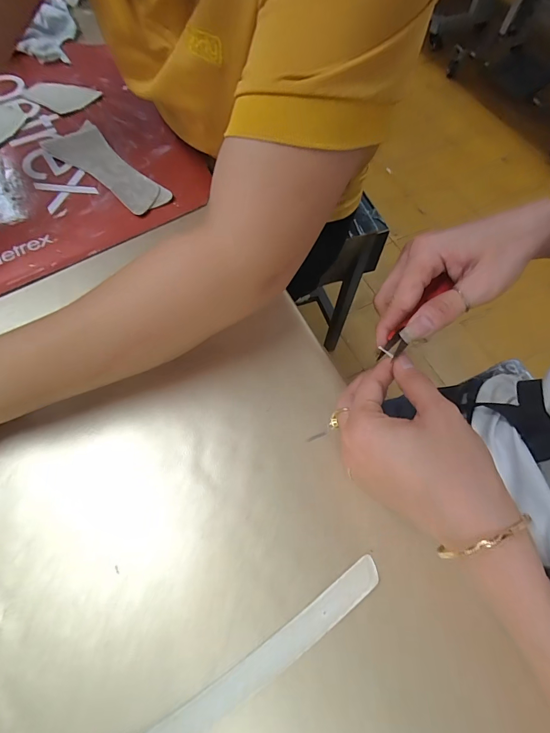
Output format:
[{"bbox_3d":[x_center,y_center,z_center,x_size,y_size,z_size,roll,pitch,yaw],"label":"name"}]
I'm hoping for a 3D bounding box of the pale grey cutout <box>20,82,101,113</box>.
[{"bbox_3d":[-0.275,-0.340,0.454,0.090,0.007,0.050,12,72,2],"label":"pale grey cutout"}]

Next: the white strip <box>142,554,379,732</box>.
[{"bbox_3d":[-0.011,0.184,0.219,0.189,0.004,0.021,-28,74,-17],"label":"white strip"}]

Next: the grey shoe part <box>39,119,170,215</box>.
[{"bbox_3d":[-0.189,-0.221,0.397,0.058,0.007,0.170,-42,74,-13],"label":"grey shoe part"}]

